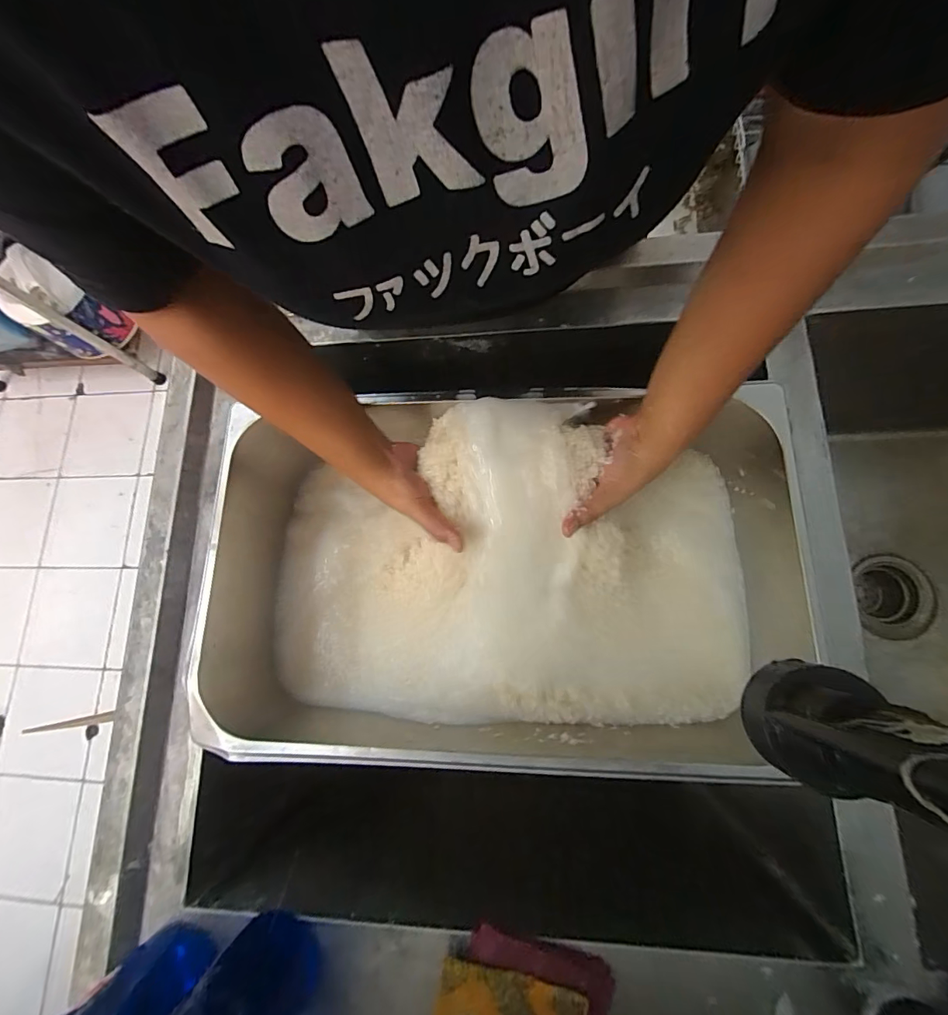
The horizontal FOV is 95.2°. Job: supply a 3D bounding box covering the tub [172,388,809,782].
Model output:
[{"bbox_3d":[0.011,0.059,0.428,0.509,0.134,0.311,-1,78,8],"label":"tub"}]

